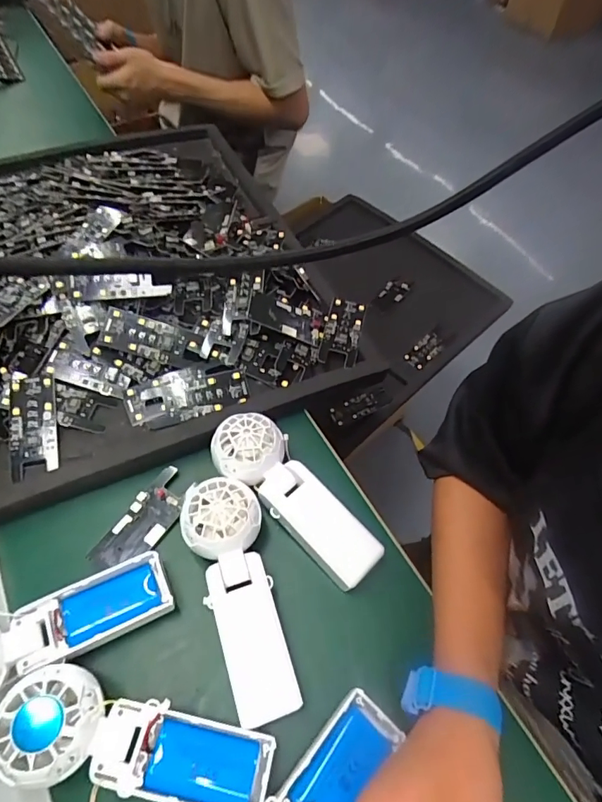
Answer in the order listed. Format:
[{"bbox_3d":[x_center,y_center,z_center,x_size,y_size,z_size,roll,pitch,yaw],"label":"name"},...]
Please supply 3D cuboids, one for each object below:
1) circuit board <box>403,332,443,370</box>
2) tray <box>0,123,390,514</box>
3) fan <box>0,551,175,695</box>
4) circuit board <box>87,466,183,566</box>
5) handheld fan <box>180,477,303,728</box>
[{"bbox_3d":[0.213,-0.087,0.797,0.075,0.013,0.038,-40,64,-21],"label":"circuit board"},{"bbox_3d":[-0.217,-0.181,0.547,0.426,0.067,0.542,-22,59,-12],"label":"tray"},{"bbox_3d":[-0.182,0.166,0.333,0.168,0.029,0.055,-17,57,-29],"label":"fan"},{"bbox_3d":[-0.135,0.104,0.405,0.039,0.009,0.094,27,62,18],"label":"circuit board"},{"bbox_3d":[-0.046,0.141,0.350,0.057,0.030,0.168,-17,72,-9],"label":"handheld fan"}]

